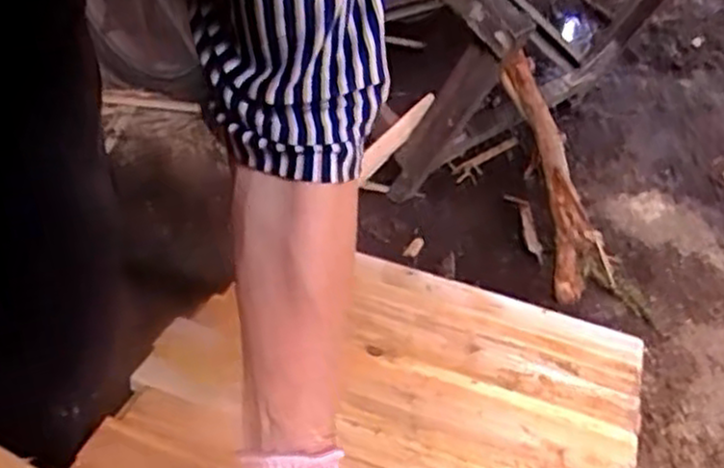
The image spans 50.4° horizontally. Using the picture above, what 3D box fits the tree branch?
[{"bbox_3d":[0.335,-0.131,1.410,0.060,0.068,0.585,3,50,-8],"label":"tree branch"}]

